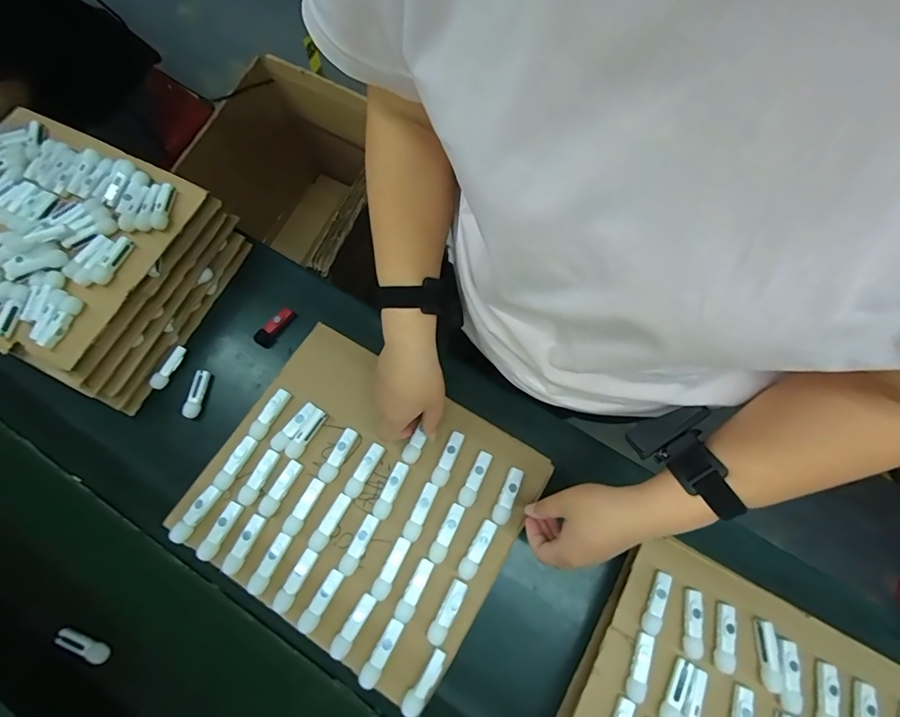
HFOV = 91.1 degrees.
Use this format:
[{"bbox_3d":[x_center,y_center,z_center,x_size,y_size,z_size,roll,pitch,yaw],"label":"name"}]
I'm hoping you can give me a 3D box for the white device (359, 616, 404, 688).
[{"bbox_3d":[-0.071,0.302,0.453,0.019,0.010,0.066,28,79,9],"label":"white device"}]

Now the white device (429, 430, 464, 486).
[{"bbox_3d":[-0.002,0.117,0.515,0.019,0.010,0.065,25,78,9],"label":"white device"}]

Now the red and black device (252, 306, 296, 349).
[{"bbox_3d":[-0.255,-0.046,0.642,0.020,0.023,0.066,35,80,10],"label":"red and black device"}]

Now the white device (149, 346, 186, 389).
[{"bbox_3d":[-0.394,0.012,0.616,0.016,0.015,0.065,24,78,8],"label":"white device"}]

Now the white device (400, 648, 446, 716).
[{"bbox_3d":[-0.025,0.328,0.446,0.018,0.011,0.065,35,80,10],"label":"white device"}]

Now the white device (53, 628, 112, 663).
[{"bbox_3d":[-0.442,0.342,0.528,0.066,0.014,0.023,20,78,7],"label":"white device"}]

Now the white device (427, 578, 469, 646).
[{"bbox_3d":[-0.002,0.267,0.466,0.019,0.007,0.064,29,79,9],"label":"white device"}]

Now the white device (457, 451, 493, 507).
[{"bbox_3d":[0.029,0.139,0.510,0.019,0.008,0.065,27,79,9],"label":"white device"}]

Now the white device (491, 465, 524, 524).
[{"bbox_3d":[0.066,0.156,0.504,0.018,0.008,0.063,22,78,8],"label":"white device"}]

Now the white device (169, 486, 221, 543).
[{"bbox_3d":[-0.287,0.175,0.497,0.019,0.009,0.067,33,80,10],"label":"white device"}]

